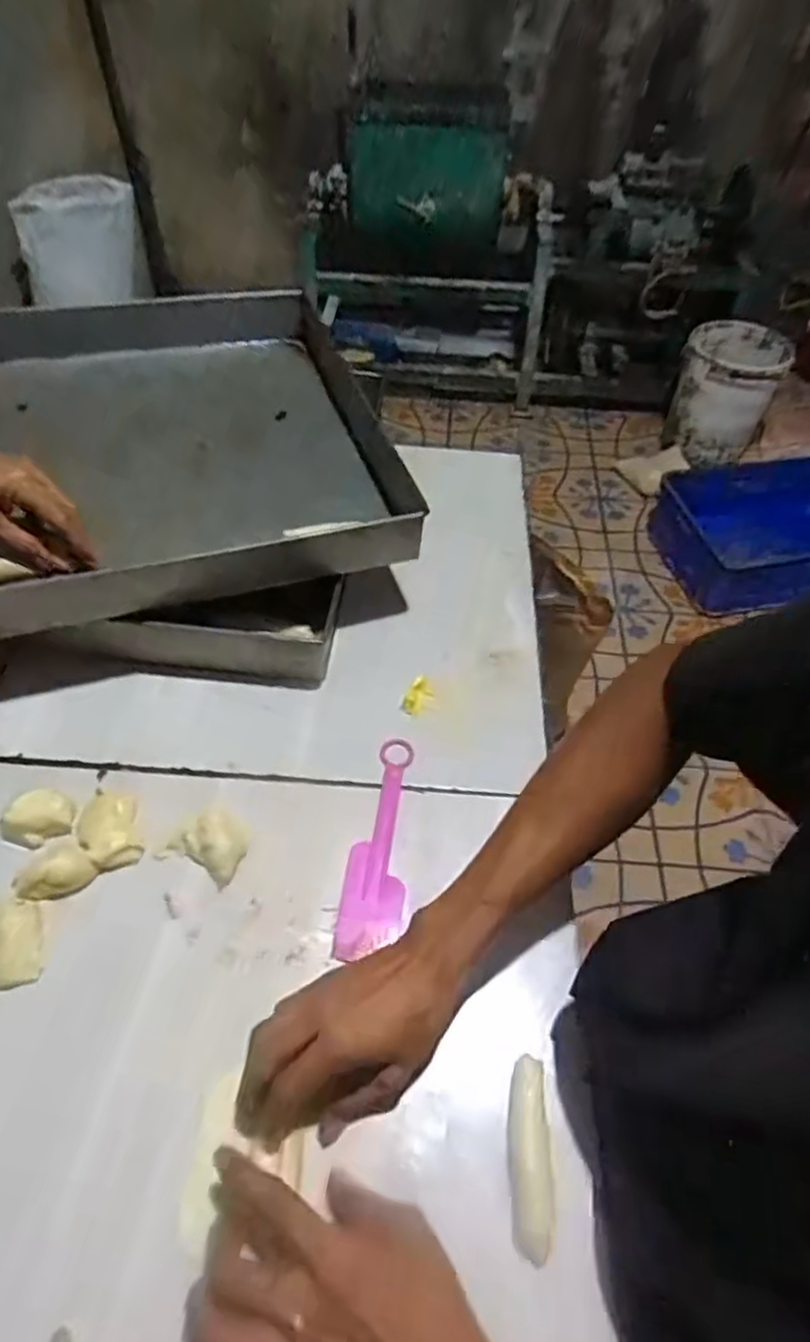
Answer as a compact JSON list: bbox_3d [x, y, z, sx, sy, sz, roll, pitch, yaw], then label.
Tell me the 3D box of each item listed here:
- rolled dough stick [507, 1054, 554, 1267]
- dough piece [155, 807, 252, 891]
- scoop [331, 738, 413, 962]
[{"bbox_3d":[0.073,0.284,0.414,0.023,0.021,0.099,6,50,1],"label":"rolled dough stick"},{"bbox_3d":[-0.149,0.127,0.530,0.062,0.022,0.048,23,52,15],"label":"dough piece"},{"bbox_3d":[-0.018,0.133,0.549,0.045,0.007,0.181,7,50,2],"label":"scoop"}]

